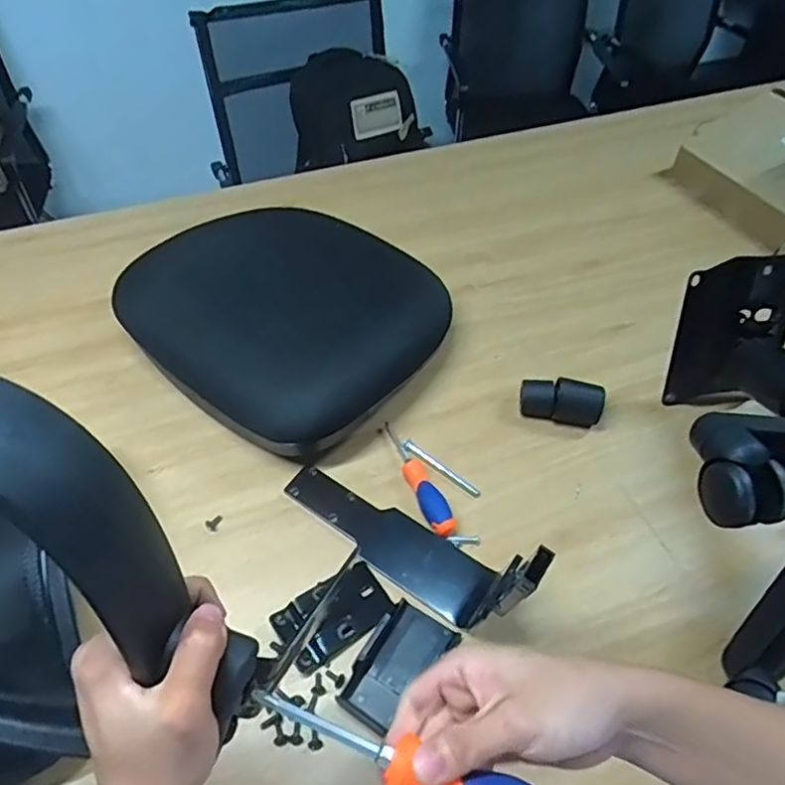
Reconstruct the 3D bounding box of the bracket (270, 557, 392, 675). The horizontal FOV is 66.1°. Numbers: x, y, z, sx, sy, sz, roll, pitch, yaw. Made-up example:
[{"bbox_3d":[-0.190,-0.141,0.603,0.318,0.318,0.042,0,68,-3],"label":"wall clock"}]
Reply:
[{"bbox_3d":[-0.064,0.243,0.665,0.121,0.016,0.071,-28,56,-22],"label":"bracket"}]

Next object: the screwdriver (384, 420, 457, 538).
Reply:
[{"bbox_3d":[0.029,0.103,0.772,0.033,0.024,0.184,-18,45,-14],"label":"screwdriver"}]

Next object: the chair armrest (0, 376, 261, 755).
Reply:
[{"bbox_3d":[-0.231,0.110,0.324,0.281,0.214,0.046,-20,30,26],"label":"chair armrest"}]

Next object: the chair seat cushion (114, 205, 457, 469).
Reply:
[{"bbox_3d":[-0.152,-0.131,0.891,0.397,0.081,0.377,32,56,23],"label":"chair seat cushion"}]

